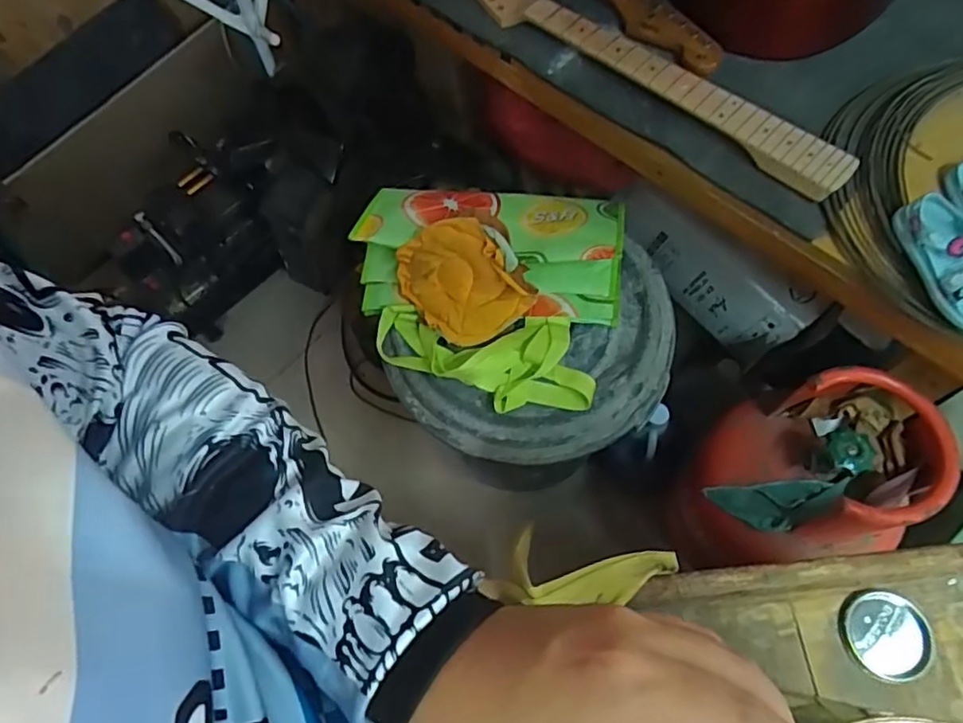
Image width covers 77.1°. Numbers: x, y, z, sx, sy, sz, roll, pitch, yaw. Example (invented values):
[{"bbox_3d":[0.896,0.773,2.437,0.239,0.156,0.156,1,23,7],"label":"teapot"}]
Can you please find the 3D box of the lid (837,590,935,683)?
[{"bbox_3d":[0.292,0.197,0.435,0.061,0.007,0.058,-1,66,3],"label":"lid"}]

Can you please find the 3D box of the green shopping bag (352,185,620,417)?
[{"bbox_3d":[0.005,-0.115,0.857,0.372,0.125,0.323,5,66,6],"label":"green shopping bag"}]

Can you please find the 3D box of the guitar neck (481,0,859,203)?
[{"bbox_3d":[0.184,-0.389,0.778,0.627,0.031,0.066,39,74,18],"label":"guitar neck"}]

